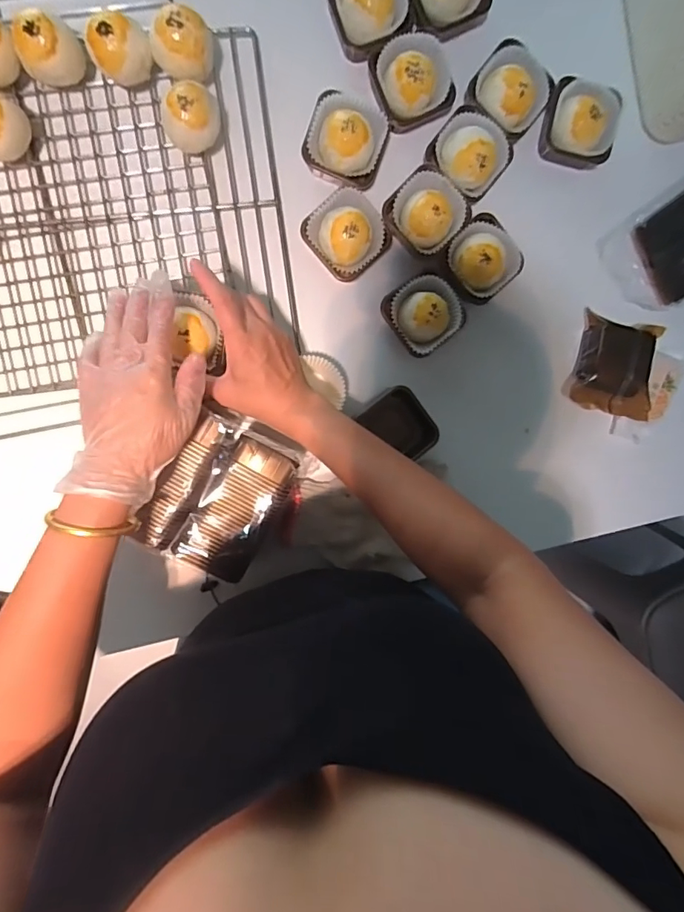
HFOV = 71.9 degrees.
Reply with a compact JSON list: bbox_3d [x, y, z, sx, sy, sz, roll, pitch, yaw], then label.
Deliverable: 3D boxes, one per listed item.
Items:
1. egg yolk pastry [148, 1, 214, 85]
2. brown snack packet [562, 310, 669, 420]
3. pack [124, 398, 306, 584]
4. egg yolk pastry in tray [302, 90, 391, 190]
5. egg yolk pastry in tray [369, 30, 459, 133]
[{"bbox_3d":[-0.141,-0.365,0.419,0.044,0.035,0.048,34,93,-9],"label":"egg yolk pastry"},{"bbox_3d":[0.309,-0.100,0.525,0.089,0.036,0.109,10,96,-7],"label":"brown snack packet"},{"bbox_3d":[-0.121,0.034,0.480,0.116,0.081,0.144,28,94,-9],"label":"pack"},{"bbox_3d":[0.005,-0.309,0.461,0.078,0.040,0.071,15,95,-8],"label":"egg yolk pastry in tray"},{"bbox_3d":[0.068,-0.367,0.458,0.073,0.033,0.071,-22,99,-3],"label":"egg yolk pastry in tray"}]

